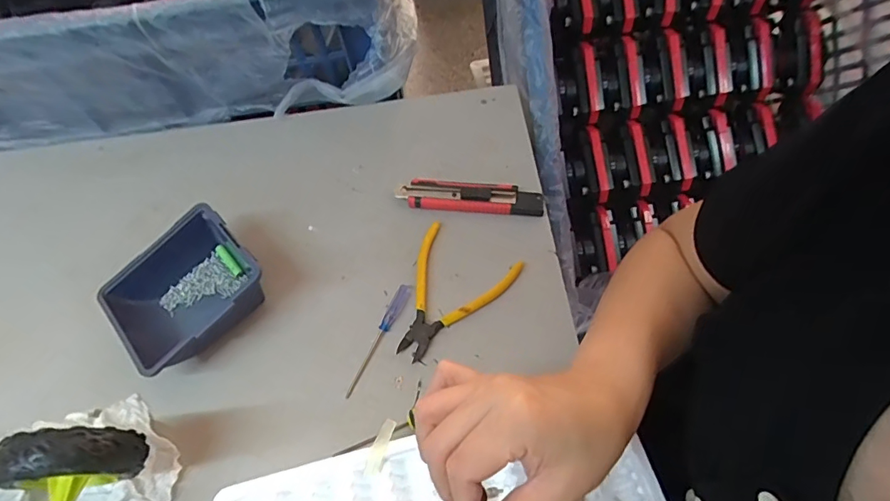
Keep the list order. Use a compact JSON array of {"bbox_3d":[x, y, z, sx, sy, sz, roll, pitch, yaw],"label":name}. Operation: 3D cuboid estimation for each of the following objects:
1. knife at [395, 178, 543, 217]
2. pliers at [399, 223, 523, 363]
[{"bbox_3d":[0.029,-0.063,0.550,0.161,0.021,0.033,4,62,7],"label":"knife"},{"bbox_3d":[-0.003,0.045,0.501,0.106,0.009,0.140,30,67,19],"label":"pliers"}]

